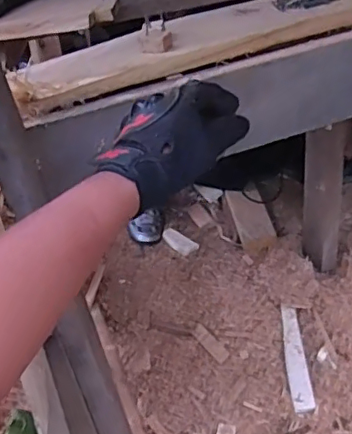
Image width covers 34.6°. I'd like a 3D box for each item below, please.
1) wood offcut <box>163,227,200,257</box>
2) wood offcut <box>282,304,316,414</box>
[{"bbox_3d":[0.007,0.064,1.515,0.053,0.013,0.124,-29,38,-29],"label":"wood offcut"},{"bbox_3d":[0.277,0.324,1.303,0.047,0.013,0.242,-6,62,3],"label":"wood offcut"}]

